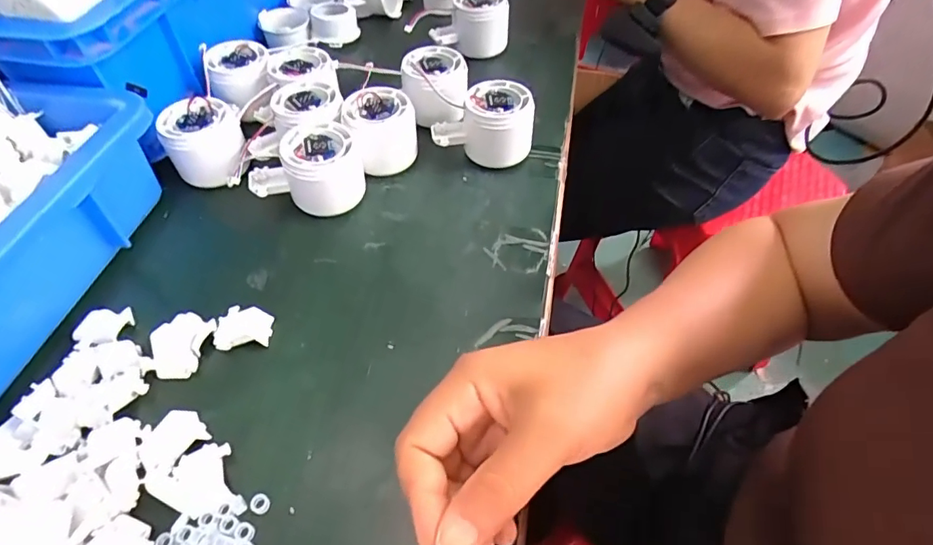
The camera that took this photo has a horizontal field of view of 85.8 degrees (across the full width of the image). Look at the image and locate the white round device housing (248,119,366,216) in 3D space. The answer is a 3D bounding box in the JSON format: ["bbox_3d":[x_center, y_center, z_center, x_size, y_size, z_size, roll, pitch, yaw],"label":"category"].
[{"bbox_3d":[-0.119,-0.072,0.383,0.080,0.052,0.057,-27,57,-20],"label":"white round device housing"}]

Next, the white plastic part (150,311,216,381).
[{"bbox_3d":[-0.179,0.044,0.314,0.029,0.010,0.041,10,52,6],"label":"white plastic part"}]

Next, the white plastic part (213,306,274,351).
[{"bbox_3d":[-0.144,0.036,0.324,0.034,0.013,0.026,2,52,1],"label":"white plastic part"}]

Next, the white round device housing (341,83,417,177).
[{"bbox_3d":[-0.069,-0.113,0.413,0.056,0.055,0.056,1,52,-1],"label":"white round device housing"}]

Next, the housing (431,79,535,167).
[{"bbox_3d":[0.015,-0.122,0.420,0.082,0.056,0.054,11,53,8],"label":"housing"}]

